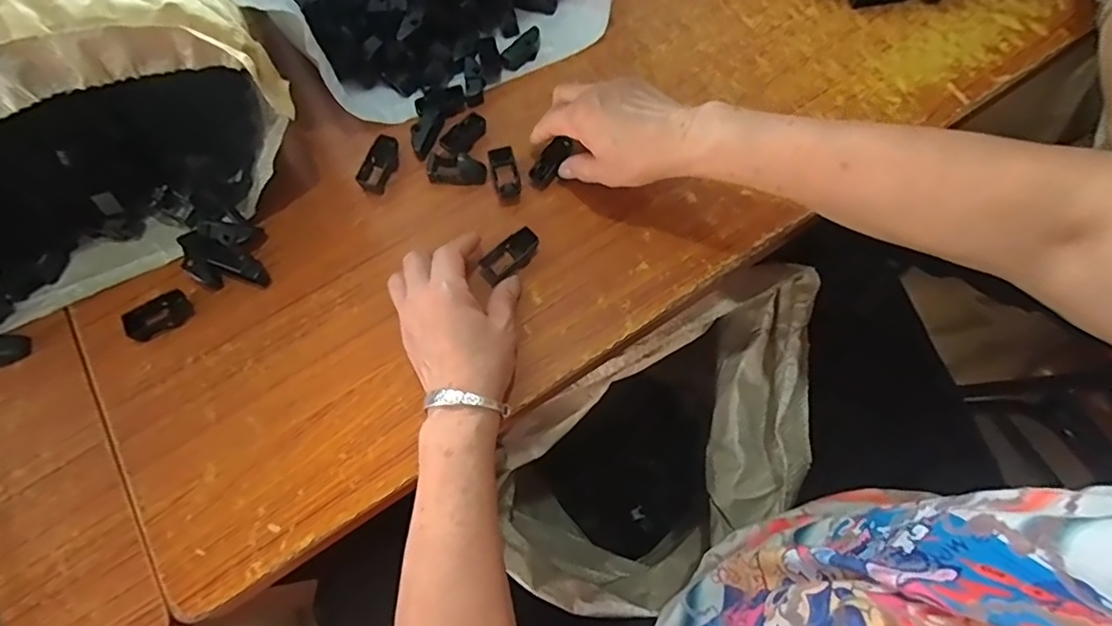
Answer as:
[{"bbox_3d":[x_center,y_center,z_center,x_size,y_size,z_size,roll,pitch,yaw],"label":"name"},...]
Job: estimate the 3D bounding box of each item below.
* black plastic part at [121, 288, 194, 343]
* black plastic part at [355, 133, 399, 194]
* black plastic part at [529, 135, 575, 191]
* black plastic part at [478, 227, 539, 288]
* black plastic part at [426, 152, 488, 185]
[{"bbox_3d":[-0.329,0.001,0.465,0.047,0.014,0.027,-30,71,-8],"label":"black plastic part"},{"bbox_3d":[-0.160,-0.135,0.511,0.026,0.013,0.054,17,72,9],"label":"black plastic part"},{"bbox_3d":[-0.005,-0.129,0.485,0.019,0.015,0.048,45,111,16],"label":"black plastic part"},{"bbox_3d":[-0.038,-0.048,0.466,0.051,0.018,0.023,-35,72,-9],"label":"black plastic part"},{"bbox_3d":[-0.089,-0.128,0.502,0.052,0.013,0.025,2,70,4],"label":"black plastic part"}]

